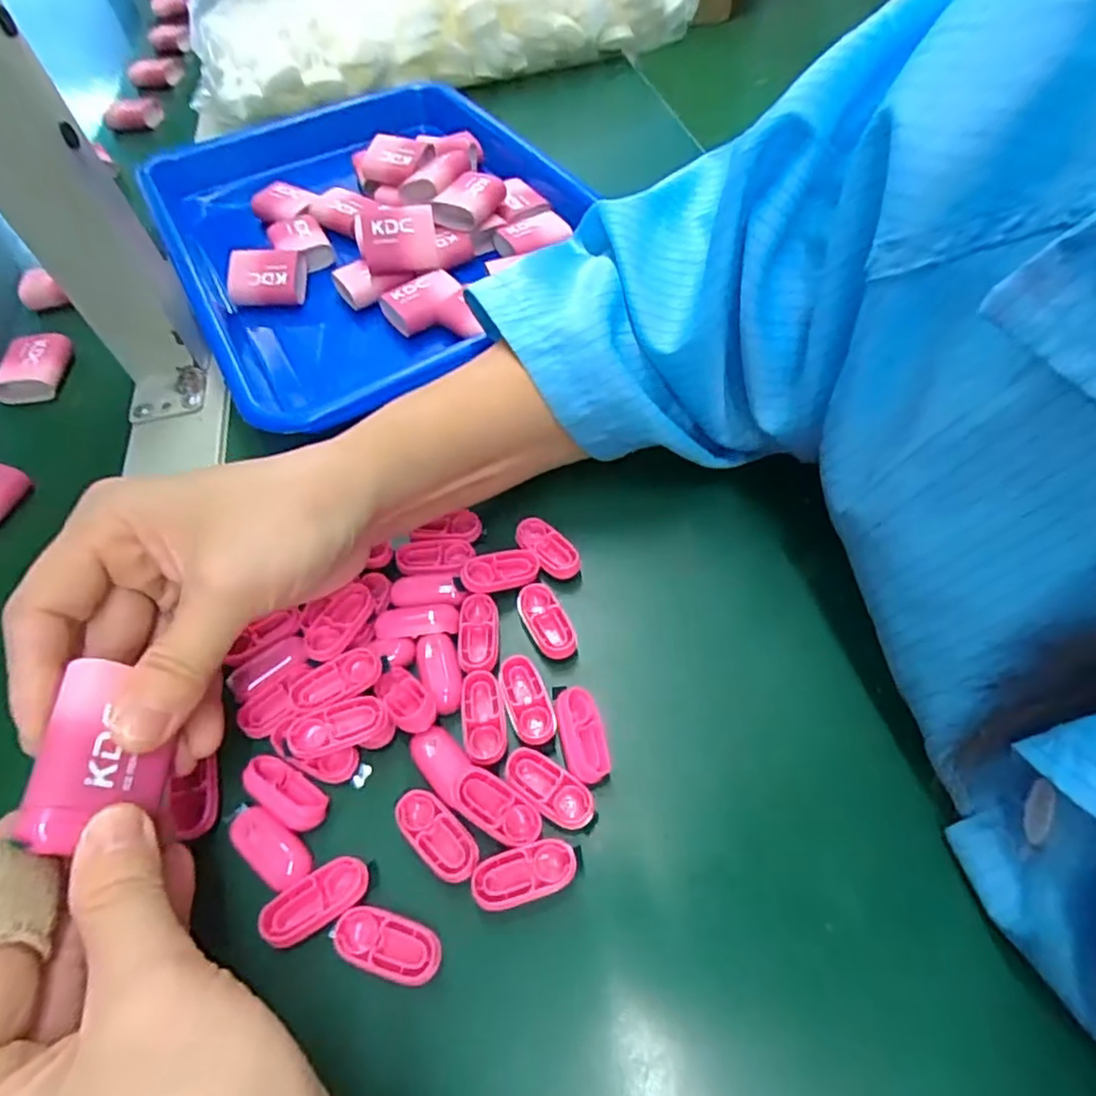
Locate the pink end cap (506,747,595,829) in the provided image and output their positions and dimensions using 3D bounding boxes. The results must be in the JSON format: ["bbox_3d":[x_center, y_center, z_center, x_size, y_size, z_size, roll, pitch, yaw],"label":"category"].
[{"bbox_3d":[0.000,0.085,0.225,0.033,0.010,0.016,31,64,23],"label":"pink end cap"}]

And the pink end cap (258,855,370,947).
[{"bbox_3d":[-0.075,0.114,0.207,0.034,0.004,0.016,-31,59,-15],"label":"pink end cap"}]

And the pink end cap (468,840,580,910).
[{"bbox_3d":[-0.008,0.106,0.208,0.034,0.004,0.015,-18,56,-7],"label":"pink end cap"}]

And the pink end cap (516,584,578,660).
[{"bbox_3d":[-0.001,0.030,0.261,0.016,0.007,0.034,-28,58,-13],"label":"pink end cap"}]

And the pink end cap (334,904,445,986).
[{"bbox_3d":[-0.050,0.123,0.199,0.034,0.005,0.016,12,58,13],"label":"pink end cap"}]

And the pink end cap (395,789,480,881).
[{"bbox_3d":[-0.038,0.096,0.215,0.035,0.004,0.016,34,65,24],"label":"pink end cap"}]

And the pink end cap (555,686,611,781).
[{"bbox_3d":[0.012,0.067,0.232,0.016,0.005,0.034,-12,56,-3],"label":"pink end cap"}]

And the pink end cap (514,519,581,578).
[{"bbox_3d":[-0.001,0.000,0.281,0.015,0.006,0.034,-41,62,-20],"label":"pink end cap"}]

